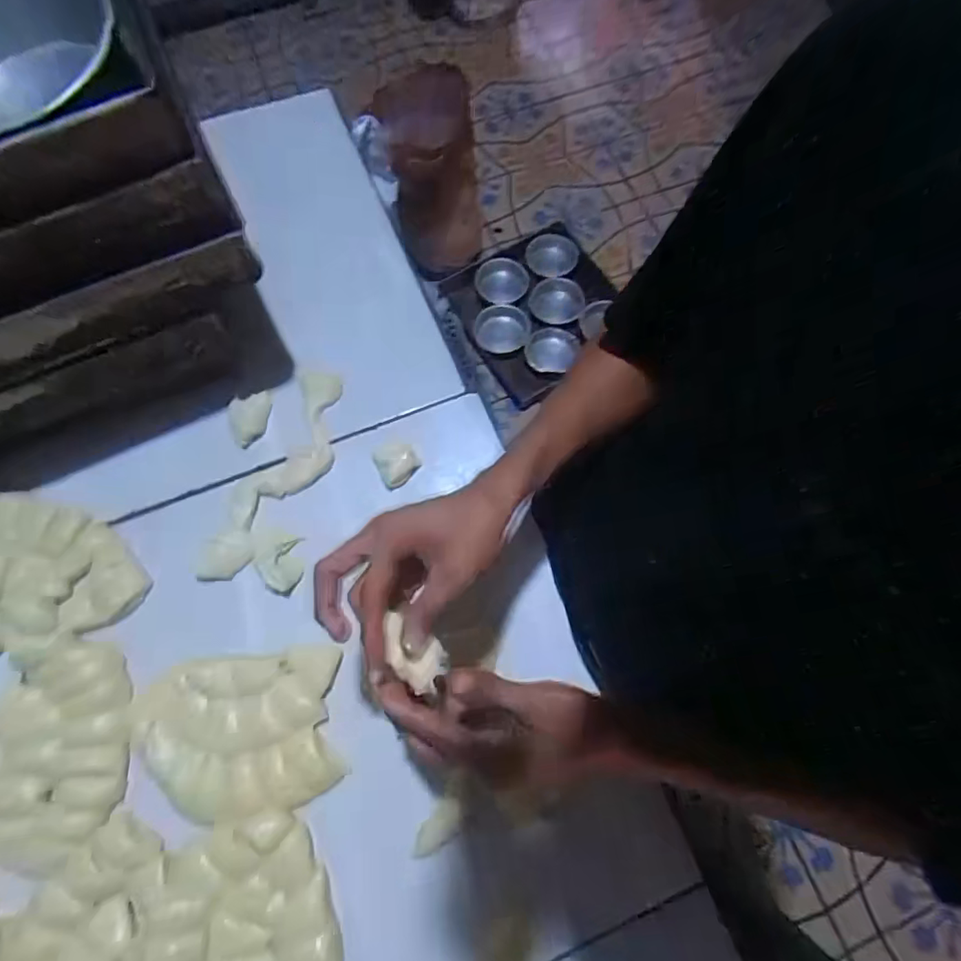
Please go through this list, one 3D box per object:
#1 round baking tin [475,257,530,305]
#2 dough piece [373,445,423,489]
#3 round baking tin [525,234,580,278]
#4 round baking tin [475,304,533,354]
[{"bbox_3d":[0.066,-0.612,1.666,0.162,0.037,0.155,0,73,0],"label":"round baking tin"},{"bbox_3d":[-0.086,-0.019,0.563,0.043,0.029,0.048,-25,72,-10],"label":"dough piece"},{"bbox_3d":[0.223,-0.703,1.692,0.156,0.025,0.150,0,73,0],"label":"round baking tin"},{"bbox_3d":[0.067,-0.456,1.628,0.176,0.035,0.148,-21,74,-7],"label":"round baking tin"}]

